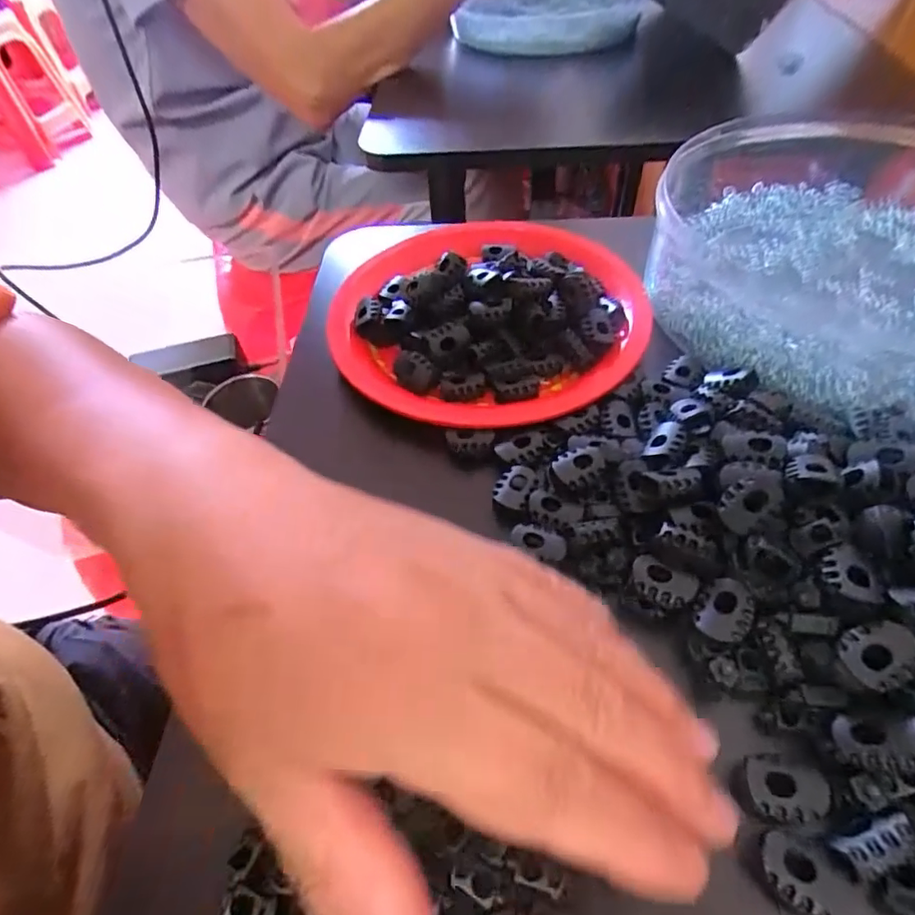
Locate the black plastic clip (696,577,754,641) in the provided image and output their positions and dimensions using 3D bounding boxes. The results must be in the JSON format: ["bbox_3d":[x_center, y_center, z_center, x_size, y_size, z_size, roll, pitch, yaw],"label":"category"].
[{"bbox_3d":[0.087,0.050,0.179,0.017,0.004,0.019,17,72,23],"label":"black plastic clip"}]

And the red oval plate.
[{"bbox_3d":[0.014,-0.083,0.282,0.157,0.024,0.156,-26,54,-16],"label":"red oval plate"}]

